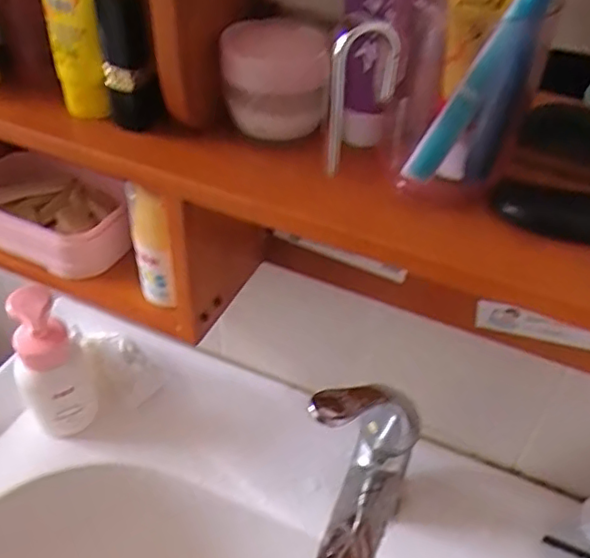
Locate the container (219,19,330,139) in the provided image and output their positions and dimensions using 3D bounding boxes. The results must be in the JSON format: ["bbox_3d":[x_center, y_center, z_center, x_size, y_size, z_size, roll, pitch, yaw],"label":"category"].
[{"bbox_3d":[-0.011,-0.111,0.354,0.058,0.059,0.060,2,43,-2],"label":"container"}]

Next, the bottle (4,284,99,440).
[{"bbox_3d":[-0.222,0.075,0.556,0.064,0.160,0.054,-20,48,-23],"label":"bottle"}]

